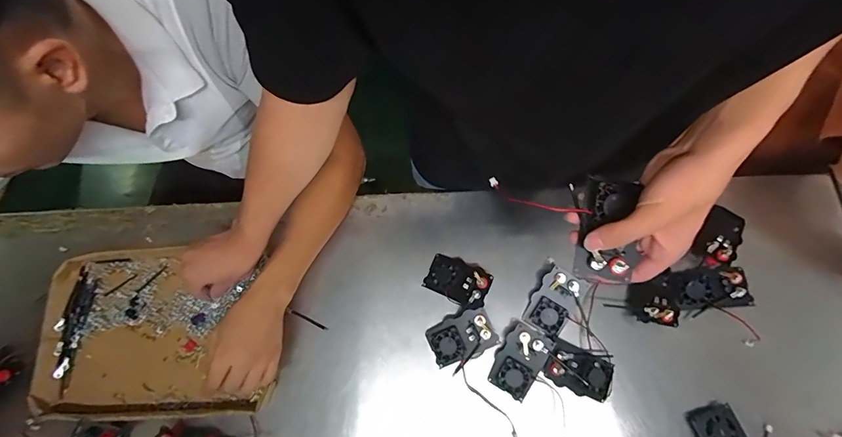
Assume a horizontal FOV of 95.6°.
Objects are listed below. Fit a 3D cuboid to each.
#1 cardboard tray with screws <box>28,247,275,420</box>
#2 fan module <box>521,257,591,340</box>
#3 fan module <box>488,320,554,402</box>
[{"bbox_3d":[-0.377,0.158,0.542,0.316,0.029,0.226,-5,74,0],"label":"cardboard tray with screws"},{"bbox_3d":[0.183,0.111,0.528,0.061,0.028,0.092,36,78,11],"label":"fan module"},{"bbox_3d":[0.132,0.190,0.512,0.057,0.031,0.088,32,77,10],"label":"fan module"}]

